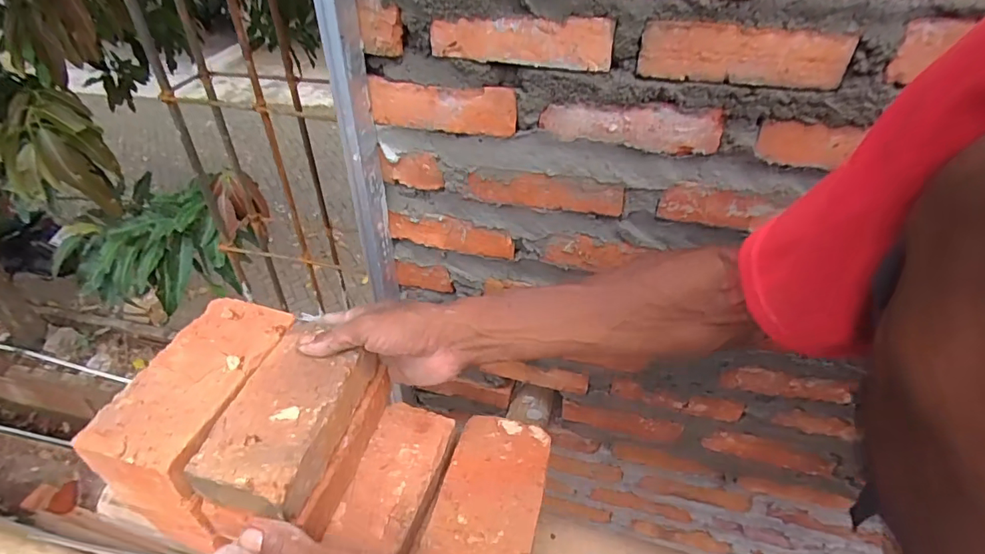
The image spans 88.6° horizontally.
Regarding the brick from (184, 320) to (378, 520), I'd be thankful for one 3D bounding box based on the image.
[{"bbox_3d":[-0.154,0.107,0.389,0.076,0.038,0.143,8,38,11],"label":"brick"}]

